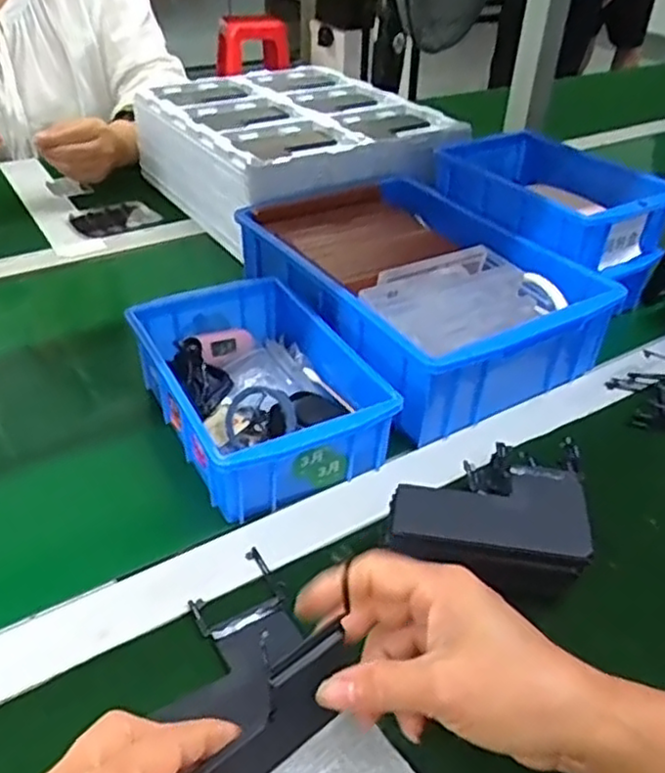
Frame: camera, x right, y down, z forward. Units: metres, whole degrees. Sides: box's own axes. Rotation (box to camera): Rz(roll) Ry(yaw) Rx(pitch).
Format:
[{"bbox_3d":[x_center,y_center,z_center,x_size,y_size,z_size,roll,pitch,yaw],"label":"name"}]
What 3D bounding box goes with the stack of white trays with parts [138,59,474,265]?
[{"bbox_3d":[-0.046,-0.279,0.867,0.307,0.129,0.394,-16,41,-23],"label":"stack of white trays with parts"}]

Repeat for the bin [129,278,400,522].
[{"bbox_3d":[-0.054,-0.002,0.519,0.139,0.063,0.197,-16,40,-24],"label":"bin"}]

